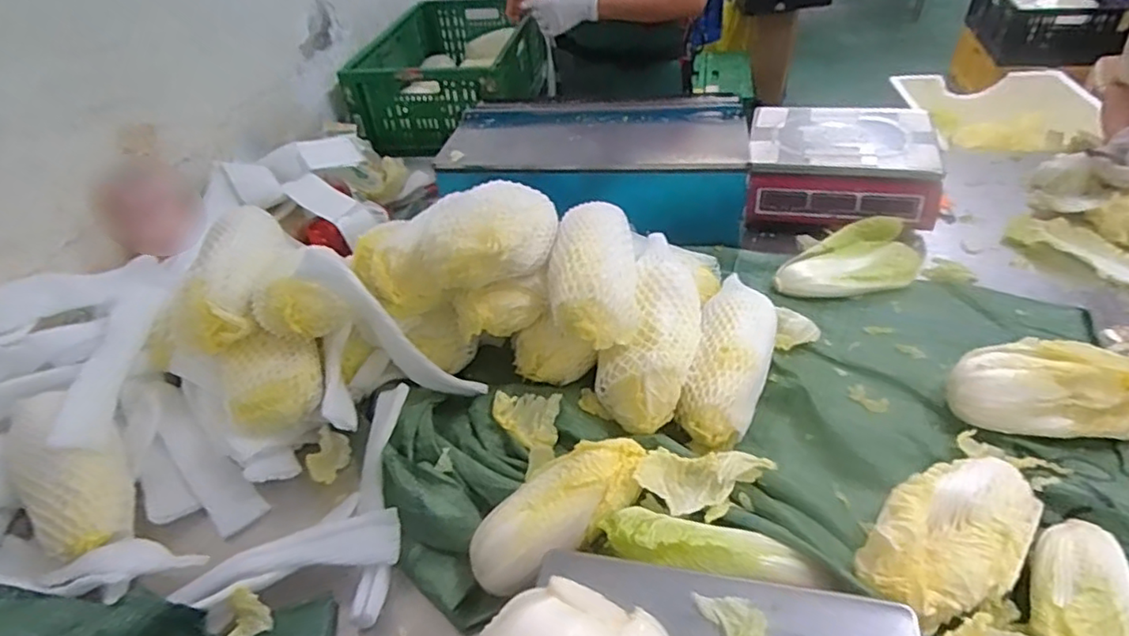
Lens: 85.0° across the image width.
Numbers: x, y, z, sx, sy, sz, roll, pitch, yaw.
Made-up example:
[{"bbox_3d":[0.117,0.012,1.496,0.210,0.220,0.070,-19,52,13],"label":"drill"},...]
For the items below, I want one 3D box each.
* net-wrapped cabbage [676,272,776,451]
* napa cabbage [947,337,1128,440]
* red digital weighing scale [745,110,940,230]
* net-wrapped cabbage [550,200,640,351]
[{"bbox_3d":[0.207,0.042,0.755,0.089,0.078,0.248,10,44,19],"label":"net-wrapped cabbage"},{"bbox_3d":[0.547,0.079,0.692,0.211,0.075,0.097,0,41,9],"label":"napa cabbage"},{"bbox_3d":[0.462,-0.253,1.051,0.289,0.112,0.252,5,43,14],"label":"red digital weighing scale"},{"bbox_3d":[0.038,-0.055,0.742,0.097,0.097,0.205,-1,41,7],"label":"net-wrapped cabbage"}]

